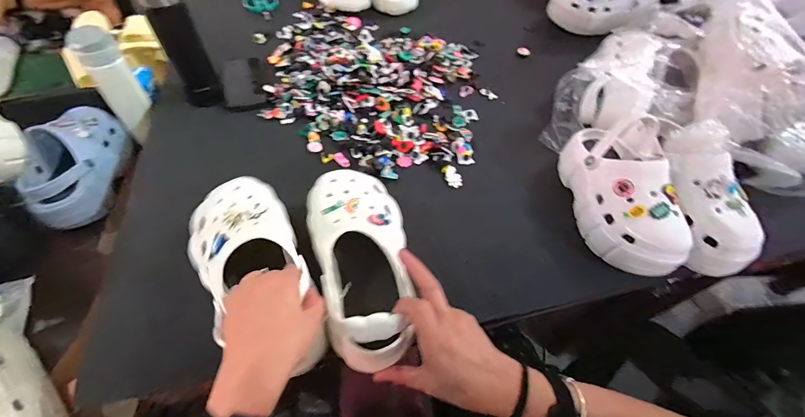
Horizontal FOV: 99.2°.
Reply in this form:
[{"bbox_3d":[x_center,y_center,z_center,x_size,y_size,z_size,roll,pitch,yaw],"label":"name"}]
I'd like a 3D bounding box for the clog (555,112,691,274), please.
[{"bbox_3d":[0.326,-0.028,0.498,0.122,0.096,0.235,-2,55,-5],"label":"clog"}]

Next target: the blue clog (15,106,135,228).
[{"bbox_3d":[-0.598,-0.088,0.634,0.103,0.101,0.254,-4,55,-6],"label":"blue clog"}]

